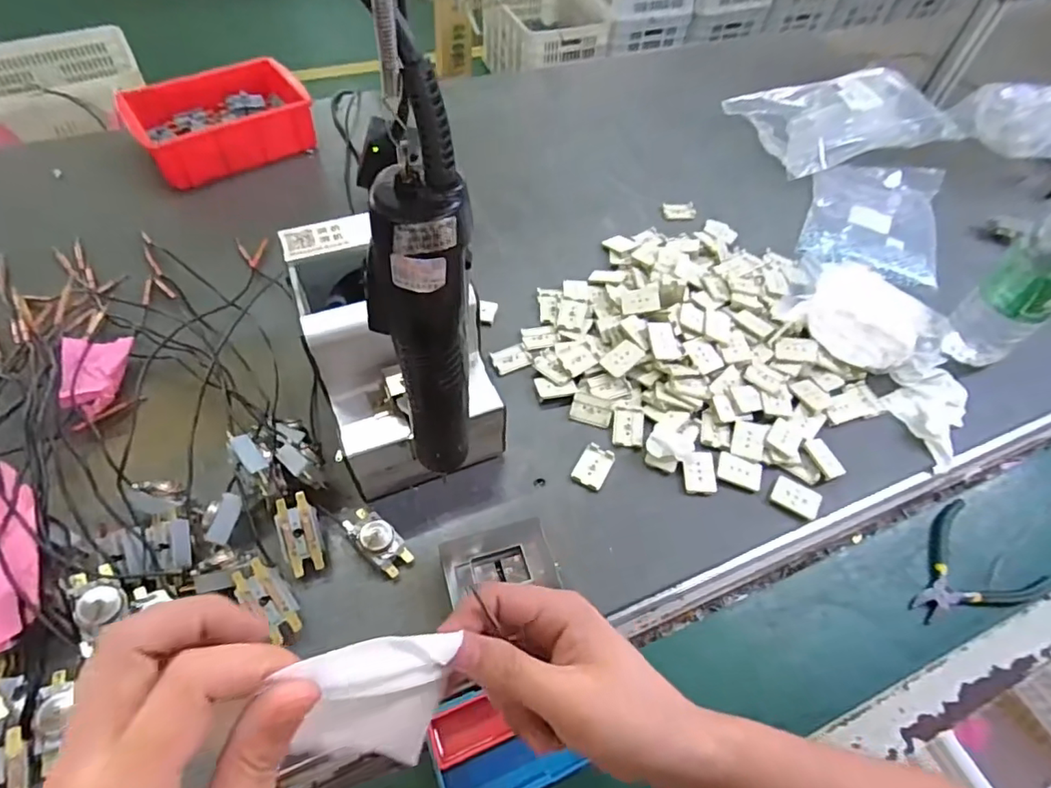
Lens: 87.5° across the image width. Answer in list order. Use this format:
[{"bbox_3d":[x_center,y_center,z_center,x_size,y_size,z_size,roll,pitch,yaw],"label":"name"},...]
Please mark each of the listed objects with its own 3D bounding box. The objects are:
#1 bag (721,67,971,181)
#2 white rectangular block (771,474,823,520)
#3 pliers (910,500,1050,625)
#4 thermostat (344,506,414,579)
[{"bbox_3d":[0.451,-0.395,0.780,0.266,0.068,0.173,-14,58,-14],"label":"bag"},{"bbox_3d":[0.236,0.089,0.476,0.038,0.006,0.027,33,62,17],"label":"white rectangular block"},{"bbox_3d":[0.388,0.159,0.485,0.119,0.012,0.094,-27,62,-21],"label":"pliers"},{"bbox_3d":[-0.117,0.115,0.431,0.058,0.028,0.028,35,60,18],"label":"thermostat"}]

